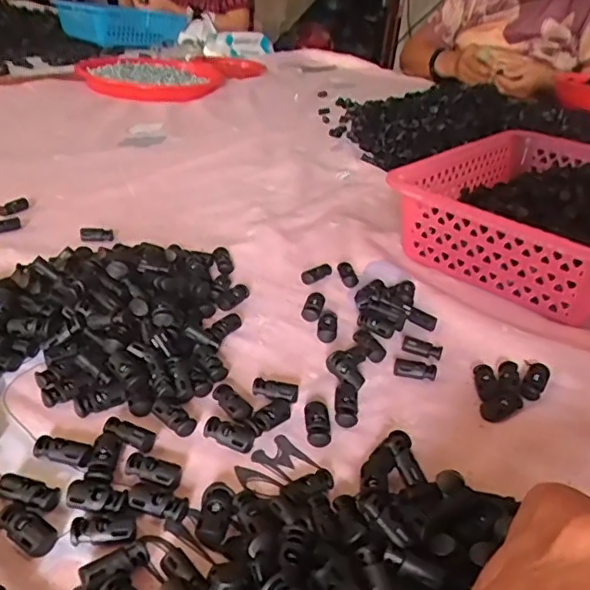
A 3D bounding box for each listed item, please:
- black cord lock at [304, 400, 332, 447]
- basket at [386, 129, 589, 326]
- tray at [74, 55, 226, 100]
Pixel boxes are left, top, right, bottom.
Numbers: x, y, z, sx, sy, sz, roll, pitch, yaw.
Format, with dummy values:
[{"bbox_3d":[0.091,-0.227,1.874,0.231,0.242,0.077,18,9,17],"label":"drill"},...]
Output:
[{"bbox_3d":[0.012,0.073,0.324,0.013,0.008,0.029,1,31,-8],"label":"black cord lock"},{"bbox_3d":[0.248,-0.082,0.556,0.202,0.077,0.309,28,37,32],"label":"basket"},{"bbox_3d":[-0.258,-0.398,1.029,0.247,0.037,0.216,1,31,-9],"label":"tray"}]

